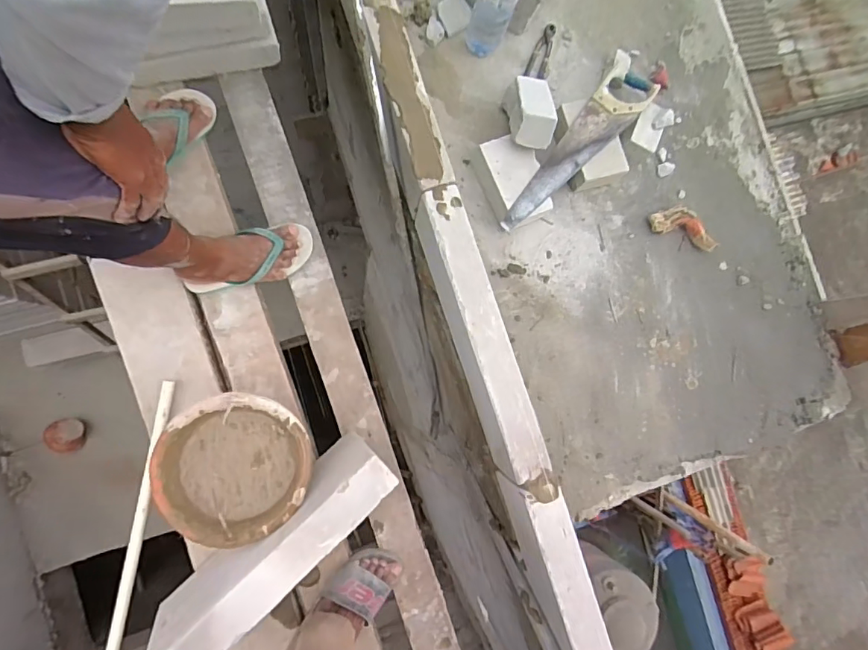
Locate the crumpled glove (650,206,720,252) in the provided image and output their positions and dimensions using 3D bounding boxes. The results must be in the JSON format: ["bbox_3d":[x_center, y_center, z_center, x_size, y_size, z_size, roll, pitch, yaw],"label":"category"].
[{"bbox_3d":[0.628,-0.248,1.247,0.174,0.043,0.086,19,81,-6],"label":"crumpled glove"}]

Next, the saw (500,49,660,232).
[{"bbox_3d":[0.345,-0.425,1.179,0.130,0.039,0.549,40,80,-3],"label":"saw"}]

